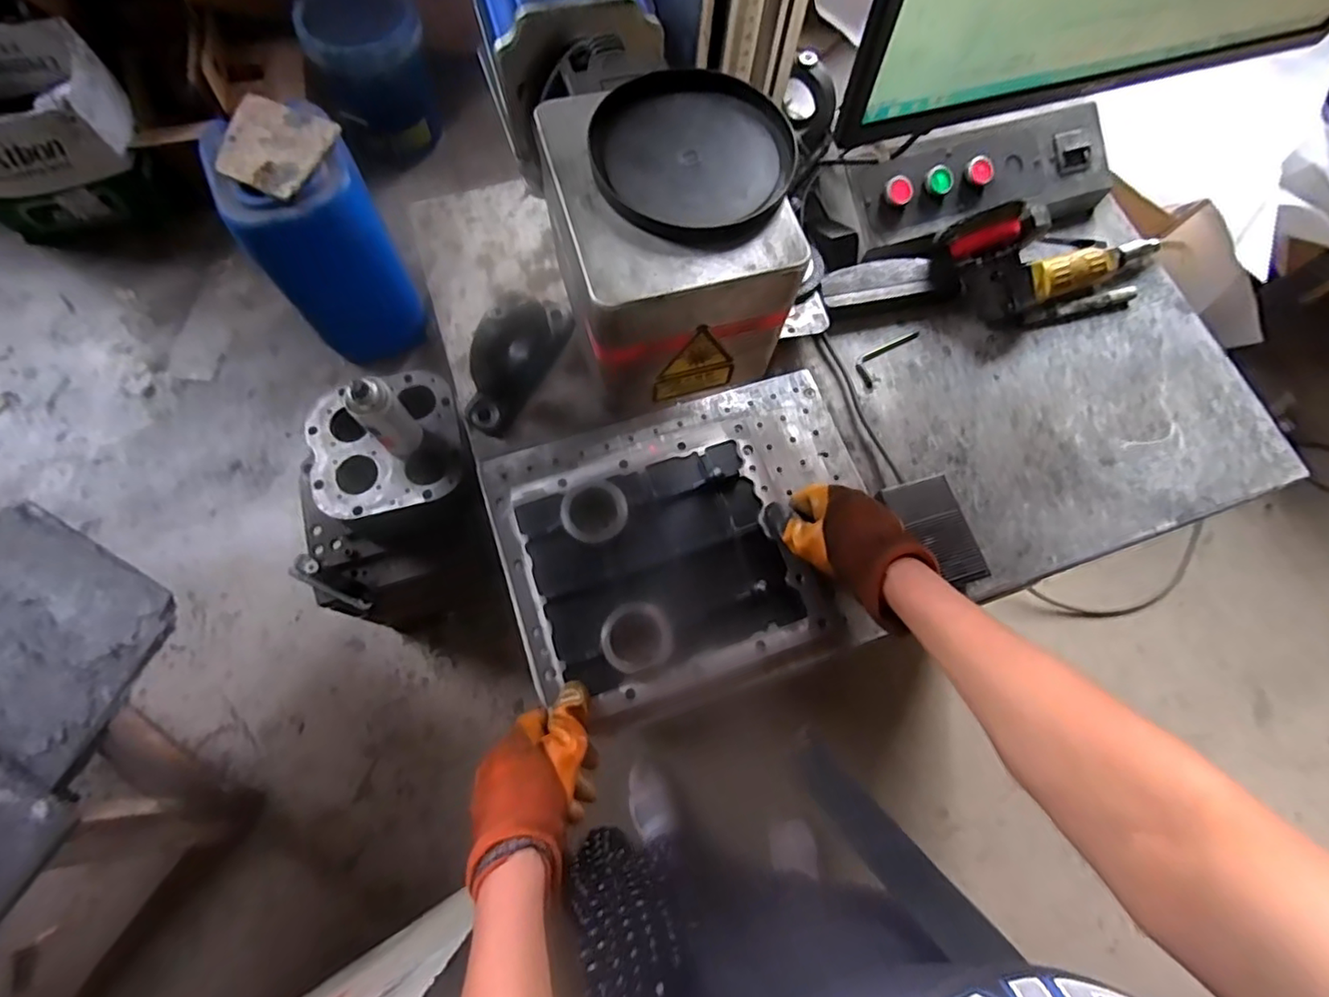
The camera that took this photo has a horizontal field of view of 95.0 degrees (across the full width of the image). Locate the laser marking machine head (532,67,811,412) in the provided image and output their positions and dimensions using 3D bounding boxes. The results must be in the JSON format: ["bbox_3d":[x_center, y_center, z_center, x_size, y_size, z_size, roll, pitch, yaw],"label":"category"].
[{"bbox_3d":[0.003,-0.124,0.305,0.109,0.094,0.117,-10,72,-6],"label":"laser marking machine head"}]

